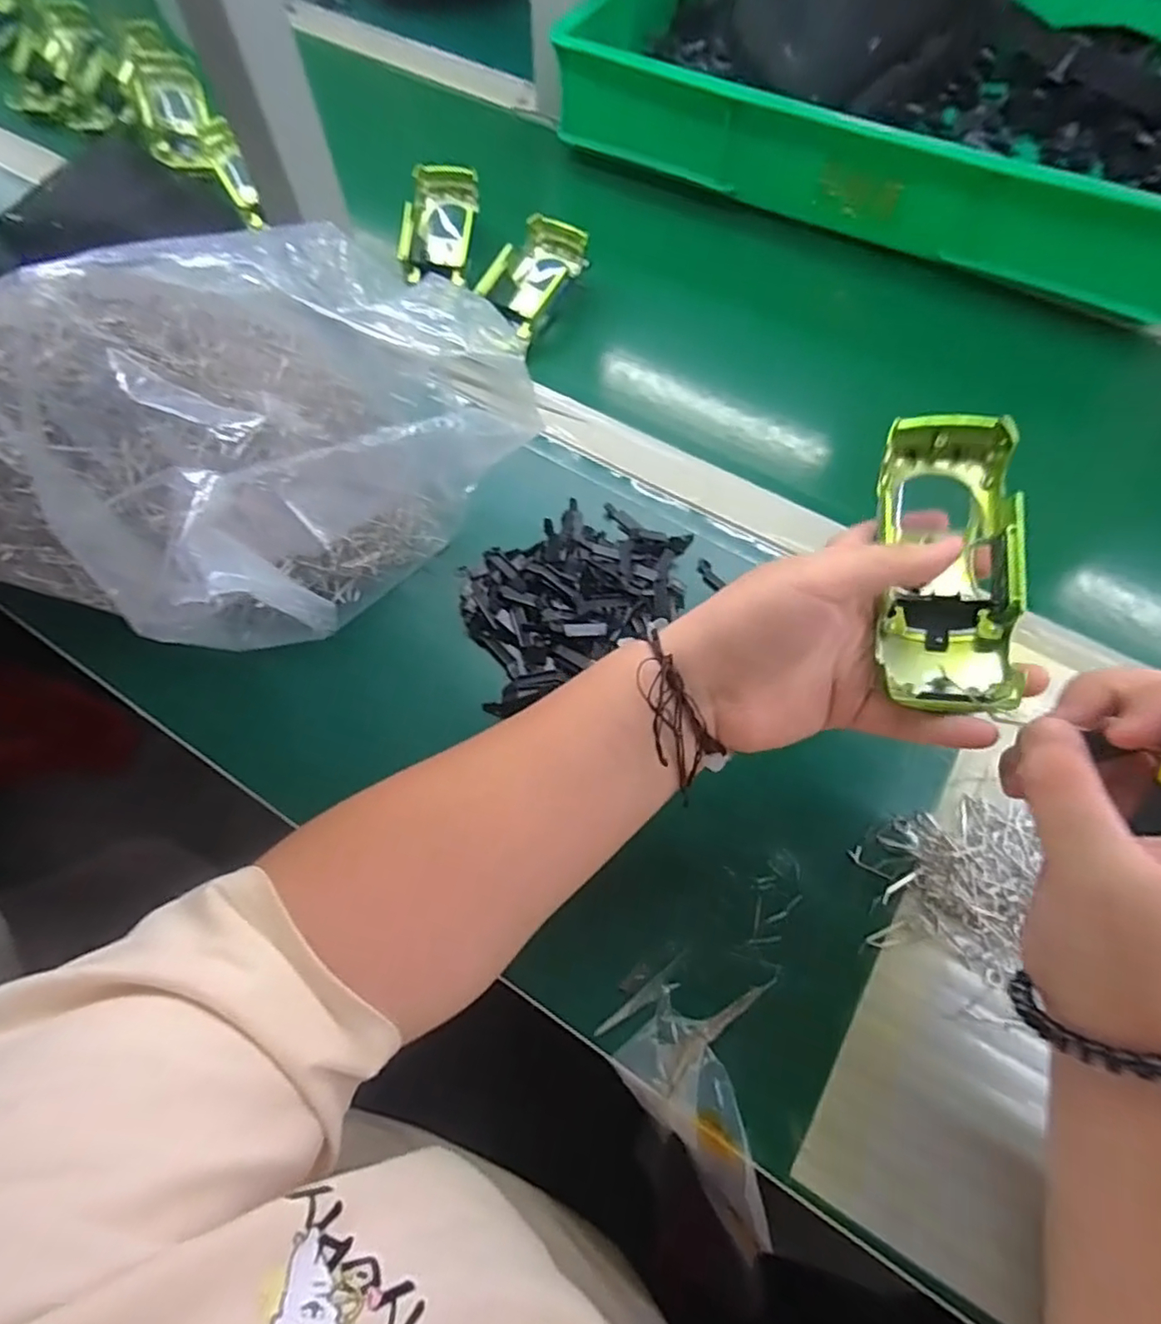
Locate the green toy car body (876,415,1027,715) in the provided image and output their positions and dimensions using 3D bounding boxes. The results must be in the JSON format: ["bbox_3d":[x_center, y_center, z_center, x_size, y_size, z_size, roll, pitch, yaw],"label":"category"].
[{"bbox_3d":[0.160,-0.043,0.279,0.050,0.033,0.130,7,78,3],"label":"green toy car body"}]

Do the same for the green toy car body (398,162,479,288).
[{"bbox_3d":[-0.115,-0.363,0.528,0.056,0.043,0.088,6,64,3],"label":"green toy car body"}]

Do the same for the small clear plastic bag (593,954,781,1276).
[{"bbox_3d":[0.071,0.198,0.302,0.083,0.034,0.116,-35,69,-16],"label":"small clear plastic bag"}]

